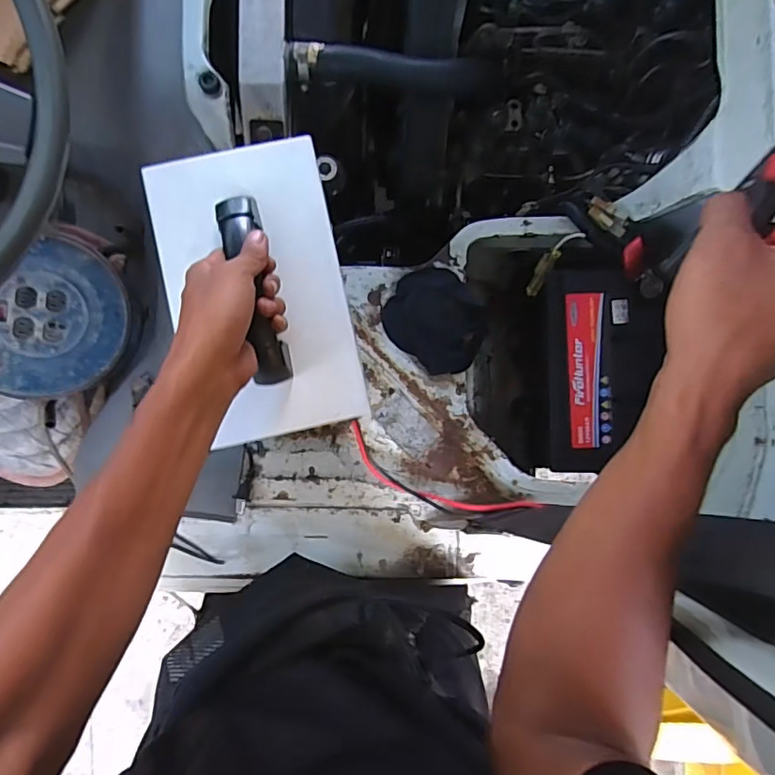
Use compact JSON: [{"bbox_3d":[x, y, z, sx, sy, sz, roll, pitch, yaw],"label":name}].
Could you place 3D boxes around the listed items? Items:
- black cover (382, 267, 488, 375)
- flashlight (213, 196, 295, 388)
[{"bbox_3d":[0.071,-0.094,0.720,0.144,0.029,0.124,41,88,1],"label":"black cover"},{"bbox_3d":[-0.123,-0.095,0.482,0.034,0.037,0.182,-13,83,0],"label":"flashlight"}]

